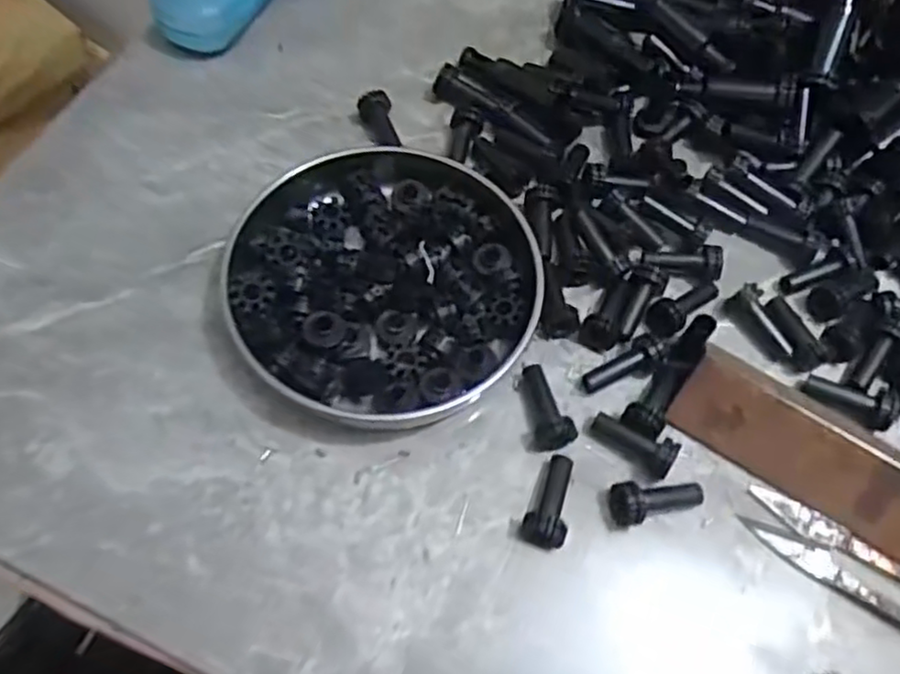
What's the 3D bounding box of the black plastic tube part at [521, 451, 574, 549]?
[{"bbox_3d":[0.044,0.067,0.290,0.017,0.015,0.039,25,64,9],"label":"black plastic tube part"}]

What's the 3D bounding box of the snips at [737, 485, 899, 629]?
[{"bbox_3d":[0.180,0.103,0.285,0.124,0.009,0.026,32,65,12],"label":"snips"}]

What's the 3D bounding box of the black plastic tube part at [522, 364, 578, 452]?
[{"bbox_3d":[0.041,0.030,0.309,0.016,0.017,0.039,-12,64,-10],"label":"black plastic tube part"}]

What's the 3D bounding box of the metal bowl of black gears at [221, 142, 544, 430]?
[{"bbox_3d":[-0.033,-0.030,0.325,0.135,0.034,0.140,2,63,-3],"label":"metal bowl of black gears"}]

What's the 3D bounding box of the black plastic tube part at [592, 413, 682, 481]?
[{"bbox_3d":[0.081,0.045,0.304,0.038,0.017,0.013,34,66,13],"label":"black plastic tube part"}]

